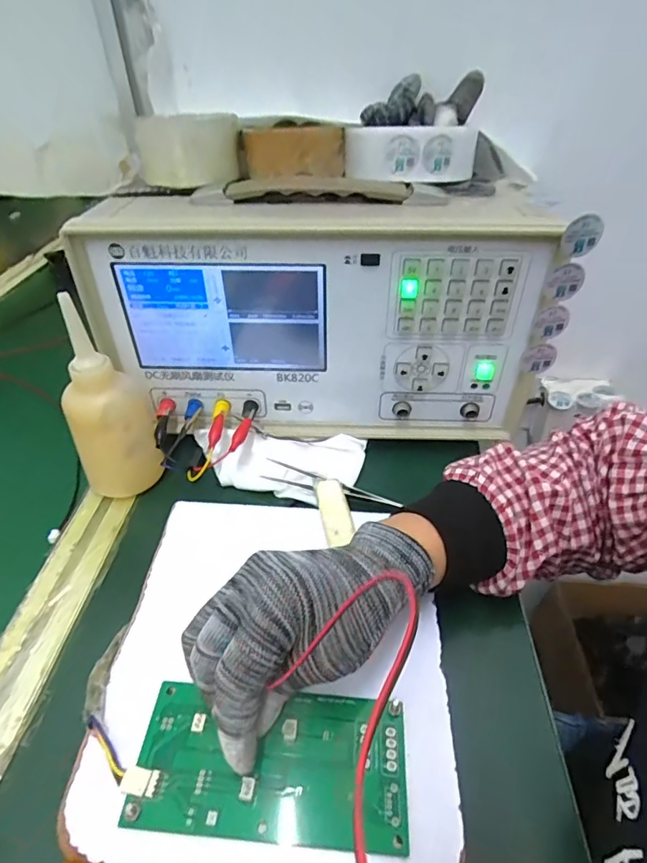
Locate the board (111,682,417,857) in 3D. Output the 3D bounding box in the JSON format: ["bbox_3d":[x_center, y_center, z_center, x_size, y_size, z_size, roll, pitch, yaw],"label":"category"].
[{"bbox_3d":[-0.026,0.166,0.243,0.133,0.007,0.063,2,42,1],"label":"board"}]

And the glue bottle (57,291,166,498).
[{"bbox_3d":[-0.172,-0.022,0.377,0.063,0.150,0.069,-17,45,-17],"label":"glue bottle"}]

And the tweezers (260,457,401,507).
[{"bbox_3d":[0.006,0.044,0.392,0.117,0.007,0.017,13,44,15],"label":"tweezers"}]

